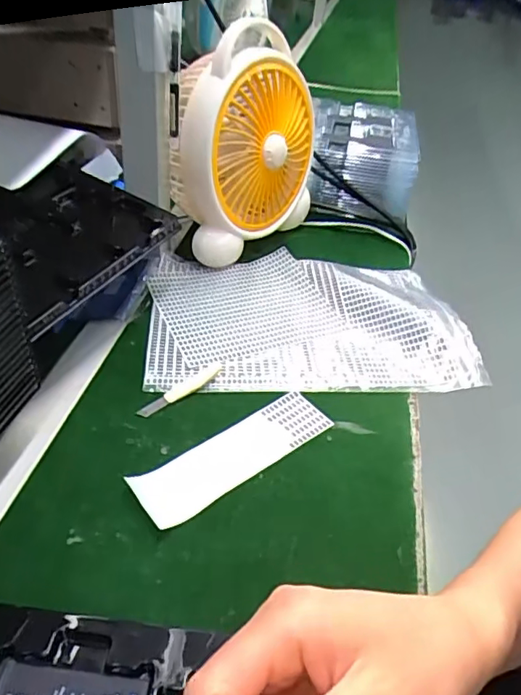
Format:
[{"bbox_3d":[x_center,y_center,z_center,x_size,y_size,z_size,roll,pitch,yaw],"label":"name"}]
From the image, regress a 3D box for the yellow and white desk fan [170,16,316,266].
[{"bbox_3d":[-0.018,-0.243,0.649,0.086,0.248,0.219,25,42,20],"label":"yellow and white desk fan"}]

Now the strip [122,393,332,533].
[{"bbox_3d":[-0.019,0.087,0.455,0.173,0.004,0.049,-24,56,-30],"label":"strip"}]

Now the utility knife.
[{"bbox_3d":[-0.070,0.039,0.497,0.094,0.004,0.014,-28,51,-35],"label":"utility knife"}]

